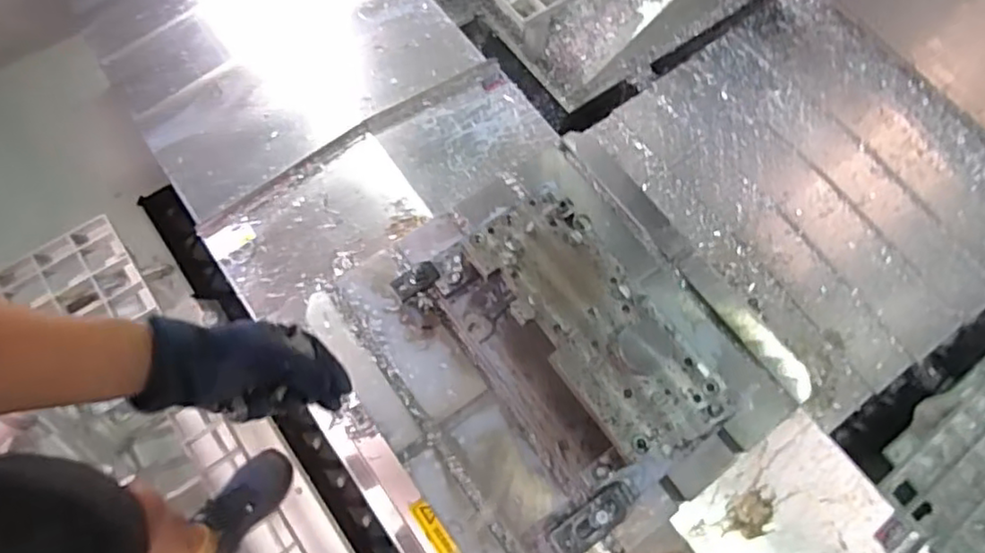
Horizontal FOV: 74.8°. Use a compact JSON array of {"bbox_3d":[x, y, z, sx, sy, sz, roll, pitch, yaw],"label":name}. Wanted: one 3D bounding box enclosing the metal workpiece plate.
[{"bbox_3d":[0.145,0.065,0.917,0.166,0.023,0.408,-32,74,-14],"label":"metal workpiece plate"}]

